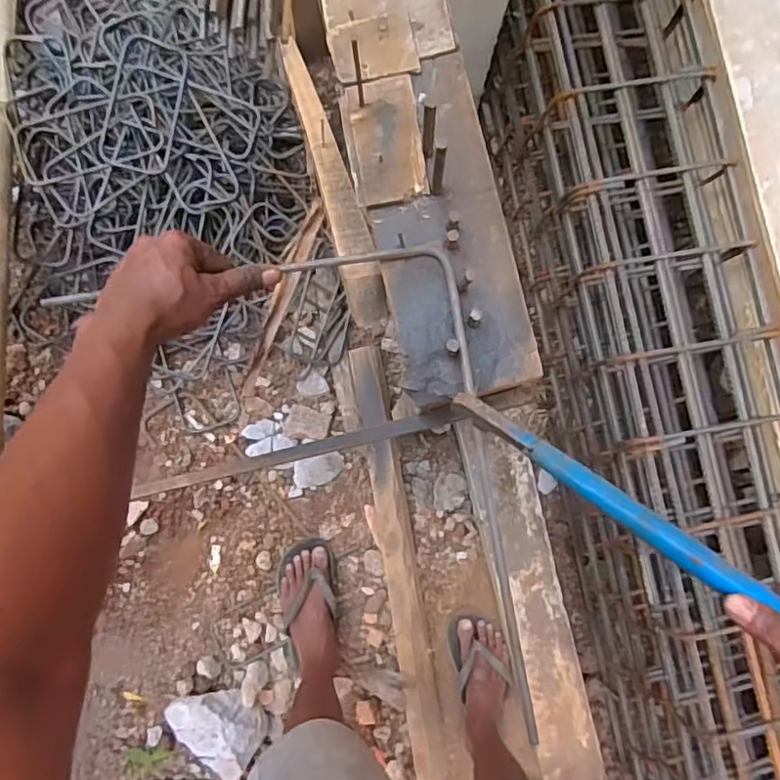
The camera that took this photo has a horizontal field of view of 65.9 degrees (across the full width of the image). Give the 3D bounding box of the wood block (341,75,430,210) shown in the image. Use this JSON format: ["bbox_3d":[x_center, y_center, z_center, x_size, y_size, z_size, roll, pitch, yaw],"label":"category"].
[{"bbox_3d":[-0.006,-0.231,0.559,0.068,0.013,0.113,-8,85,-2],"label":"wood block"}]

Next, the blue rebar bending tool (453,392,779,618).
[{"bbox_3d":[0.171,0.088,0.438,0.282,0.017,0.027,33,85,4],"label":"blue rebar bending tool"}]

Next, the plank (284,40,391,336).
[{"bbox_3d":[-0.098,-0.338,0.862,0.041,0.059,0.772,-15,43,-2],"label":"plank"}]

